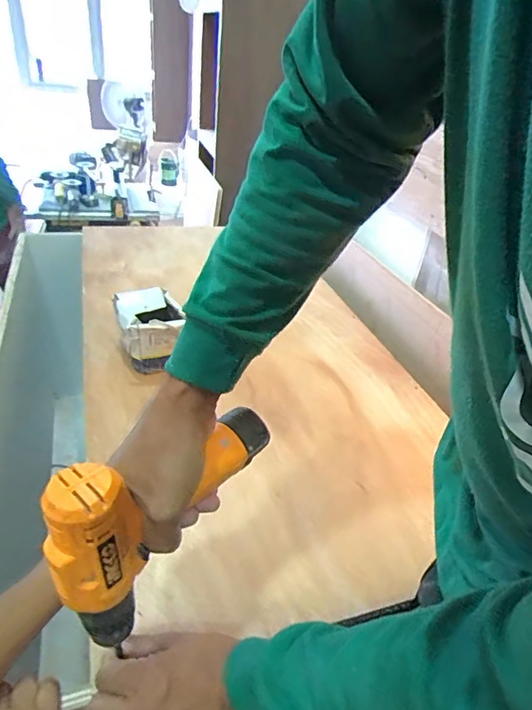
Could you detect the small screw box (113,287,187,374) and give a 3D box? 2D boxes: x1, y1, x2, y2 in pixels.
[{"bbox_3d":[-0.217,-0.055,0.878,0.115,0.100,0.130,-10,38,-22],"label":"small screw box"}]

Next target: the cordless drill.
[{"bbox_3d":[-0.079,0.129,0.391,0.057,0.153,0.197,33,42,32],"label":"cordless drill"}]

